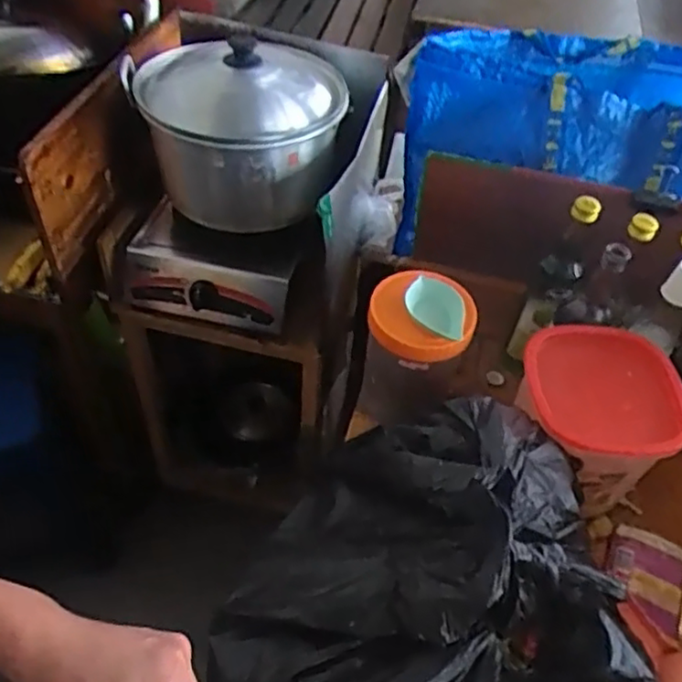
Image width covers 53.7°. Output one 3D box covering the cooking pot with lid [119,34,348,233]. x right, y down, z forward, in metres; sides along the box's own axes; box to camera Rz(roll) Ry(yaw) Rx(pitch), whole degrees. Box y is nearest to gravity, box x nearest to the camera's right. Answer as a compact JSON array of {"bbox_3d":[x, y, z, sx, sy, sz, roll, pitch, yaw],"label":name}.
[{"bbox_3d":[-0.185,-0.377,1.181,0.354,0.252,0.422,-5,49,-8],"label":"cooking pot with lid"}]

